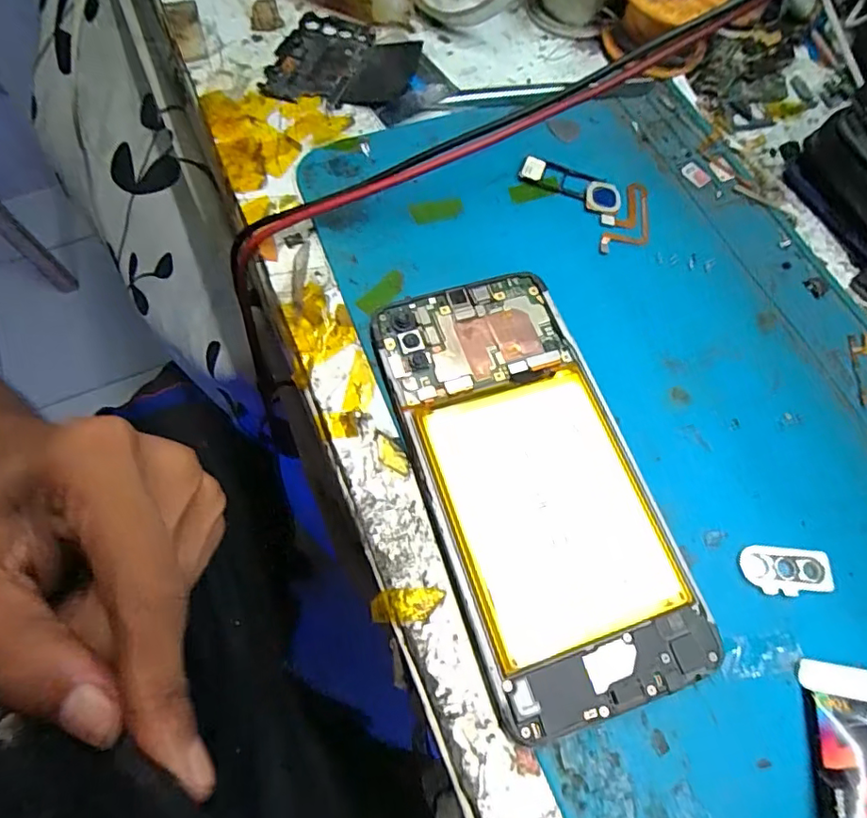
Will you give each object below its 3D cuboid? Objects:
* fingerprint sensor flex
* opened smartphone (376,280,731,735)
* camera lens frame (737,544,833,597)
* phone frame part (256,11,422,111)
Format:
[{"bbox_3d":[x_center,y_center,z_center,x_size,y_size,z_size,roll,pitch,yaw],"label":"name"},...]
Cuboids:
[{"bbox_3d":[0.067,-0.091,0.242,0.058,0.005,0.041,11,67,2],"label":"fingerprint sensor flex"},{"bbox_3d":[0.033,0.022,0.189,0.071,0.010,0.151,-16,69,-10],"label":"opened smartphone"},{"bbox_3d":[0.119,0.055,0.184,0.030,0.004,0.016,6,67,-1],"label":"camera lens frame"},{"bbox_3d":[-0.045,-0.172,0.272,0.068,0.006,0.061,19,68,5],"label":"phone frame part"}]

